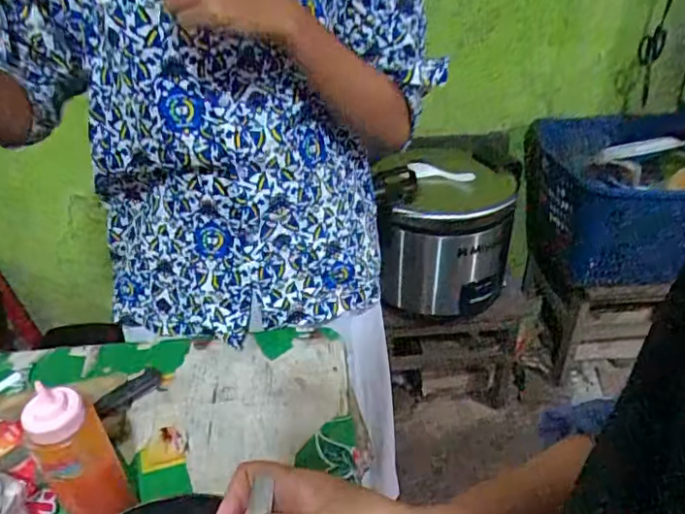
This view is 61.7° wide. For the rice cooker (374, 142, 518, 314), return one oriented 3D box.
[{"bbox_3d":[0.253,-0.082,1.414,0.308,0.357,0.309,7,35,14],"label":"rice cooker"}]

